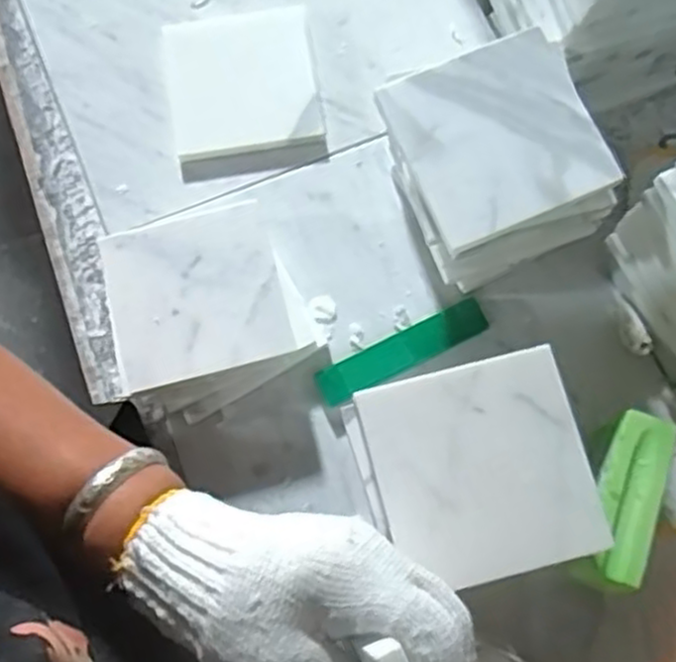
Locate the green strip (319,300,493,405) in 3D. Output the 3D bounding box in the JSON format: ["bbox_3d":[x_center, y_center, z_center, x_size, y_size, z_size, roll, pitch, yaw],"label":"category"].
[{"bbox_3d":[0.041,0.013,0.487,0.113,0.010,0.024,-26,80,-5],"label":"green strip"}]

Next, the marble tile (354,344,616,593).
[{"bbox_3d":[0.069,0.065,0.363,0.099,0.008,0.099,-14,79,-2],"label":"marble tile"}]

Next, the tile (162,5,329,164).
[{"bbox_3d":[-0.067,-0.176,0.531,0.102,0.012,0.106,-10,79,-2],"label":"tile"}]

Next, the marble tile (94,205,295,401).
[{"bbox_3d":[-0.088,-0.023,0.465,0.103,0.011,0.103,-16,79,-3],"label":"marble tile"}]

